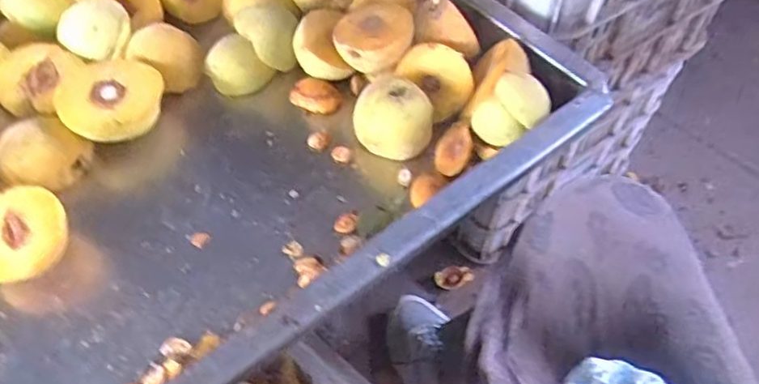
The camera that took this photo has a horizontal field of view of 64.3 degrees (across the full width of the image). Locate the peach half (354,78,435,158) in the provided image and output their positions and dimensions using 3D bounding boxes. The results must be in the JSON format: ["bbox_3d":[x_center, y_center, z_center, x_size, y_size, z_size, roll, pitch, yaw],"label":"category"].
[{"bbox_3d":[0.011,-0.058,0.483,0.062,0.053,0.051,0,54,0],"label":"peach half"}]

